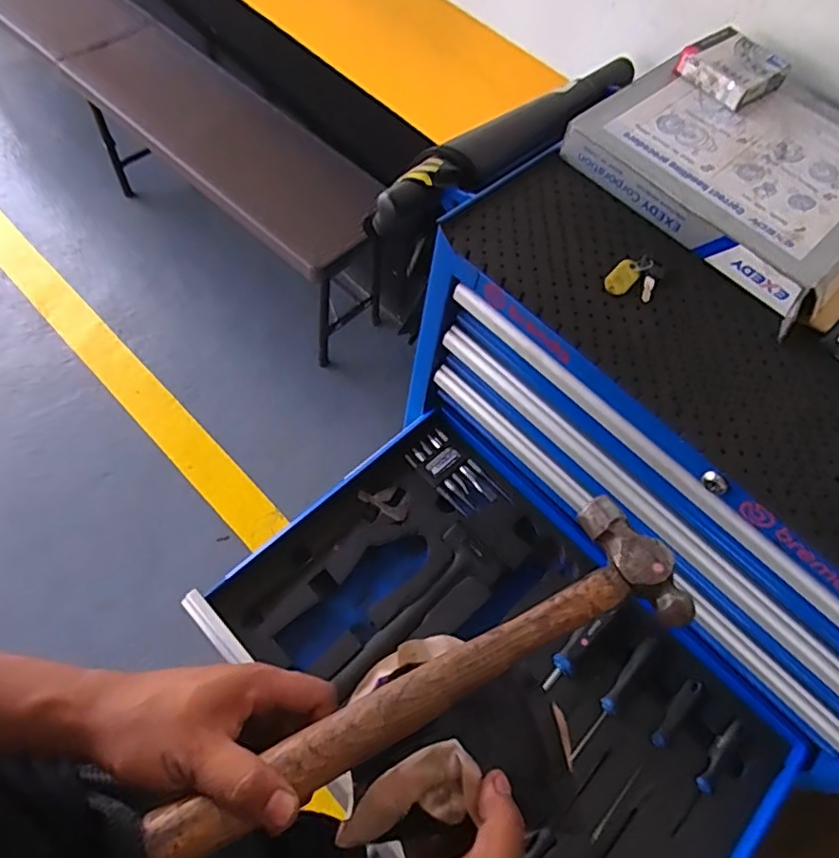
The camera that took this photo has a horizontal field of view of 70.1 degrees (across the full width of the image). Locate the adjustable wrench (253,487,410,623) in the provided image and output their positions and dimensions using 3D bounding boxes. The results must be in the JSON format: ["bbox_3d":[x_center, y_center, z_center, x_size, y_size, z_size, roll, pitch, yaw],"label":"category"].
[{"bbox_3d":[-0.112,0.143,0.740,0.229,0.014,0.054,-32,70,-22],"label":"adjustable wrench"}]

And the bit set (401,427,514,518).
[{"bbox_3d":[0.046,0.063,0.796,0.067,0.026,0.129,-37,71,-23],"label":"bit set"}]

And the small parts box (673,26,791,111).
[{"bbox_3d":[0.342,-0.393,0.647,0.090,0.027,0.087,-33,70,-22],"label":"small parts box"}]

